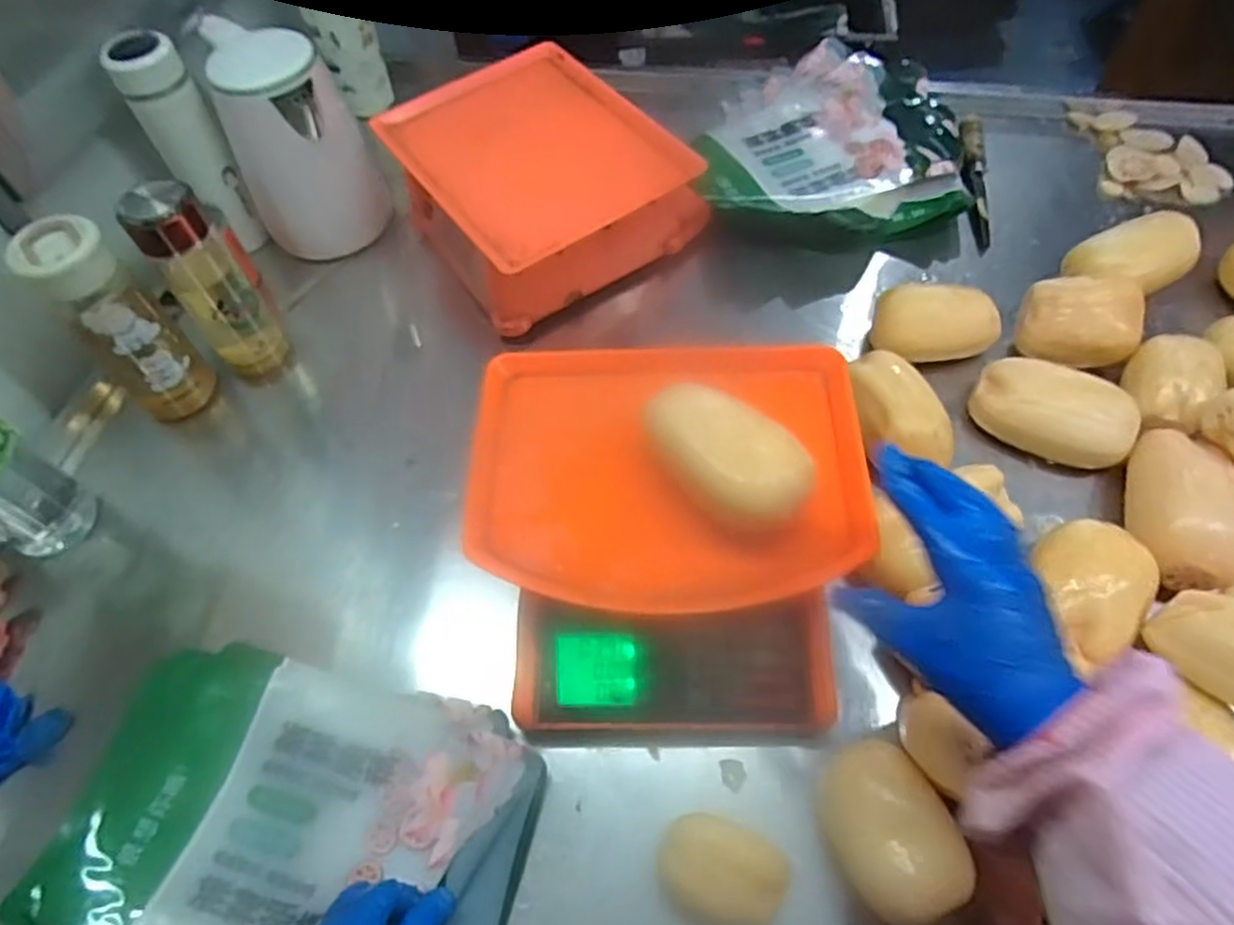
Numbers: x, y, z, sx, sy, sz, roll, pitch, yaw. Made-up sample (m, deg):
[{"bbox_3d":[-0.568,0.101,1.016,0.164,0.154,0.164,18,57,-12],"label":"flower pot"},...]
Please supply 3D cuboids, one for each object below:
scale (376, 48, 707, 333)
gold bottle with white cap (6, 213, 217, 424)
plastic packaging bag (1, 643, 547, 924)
[{"bbox_3d":[-0.084,-0.307,0.805,0.261,0.115,0.291,-36,62,-17],"label":"scale"},{"bbox_3d":[-0.456,-0.123,0.682,0.074,0.203,0.067,-38,63,-17],"label":"gold bottle with white cap"},{"bbox_3d":[-0.232,0.254,0.518,0.328,0.045,0.210,11,60,11],"label":"plastic packaging bag"}]

